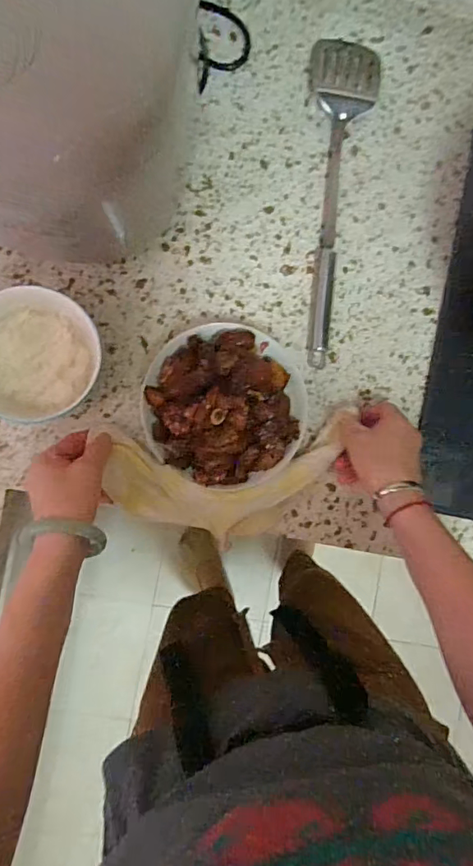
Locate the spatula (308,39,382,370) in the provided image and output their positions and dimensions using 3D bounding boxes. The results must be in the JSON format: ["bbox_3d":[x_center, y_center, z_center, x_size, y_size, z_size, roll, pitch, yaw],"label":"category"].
[{"bbox_3d":[0.101,-0.255,0.533,0.071,0.022,0.359,8,88,-7],"label":"spatula"}]

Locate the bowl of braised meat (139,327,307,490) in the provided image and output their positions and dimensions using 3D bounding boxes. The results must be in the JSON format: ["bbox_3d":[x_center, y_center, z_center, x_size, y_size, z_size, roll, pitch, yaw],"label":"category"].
[{"bbox_3d":[-0.009,-0.028,0.486,0.162,0.075,0.159,0,89,-7],"label":"bowl of braised meat"}]

